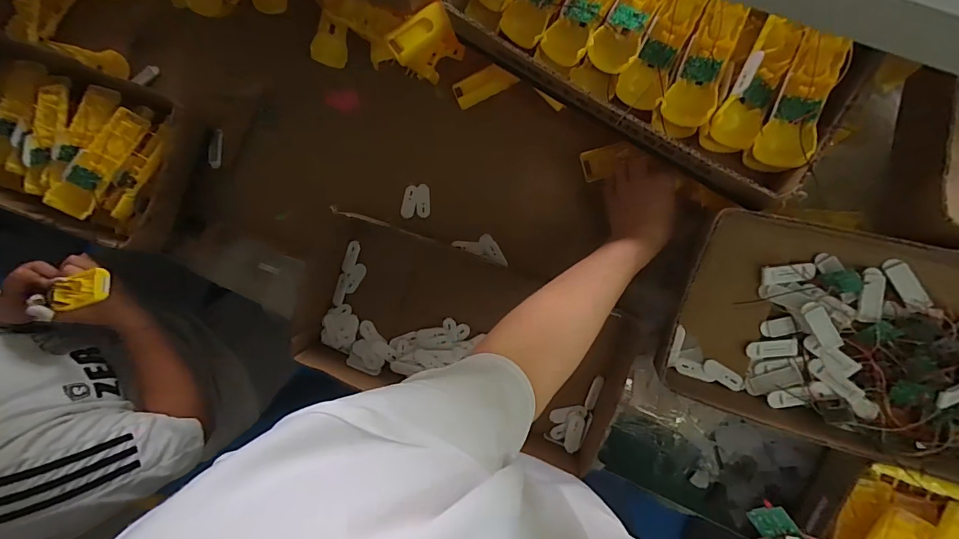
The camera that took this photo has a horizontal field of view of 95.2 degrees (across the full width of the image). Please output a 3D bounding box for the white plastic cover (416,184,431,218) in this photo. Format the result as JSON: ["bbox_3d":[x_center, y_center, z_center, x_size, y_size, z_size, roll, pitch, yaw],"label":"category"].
[{"bbox_3d":[-0.083,-0.102,0.647,0.019,0.007,0.050,-2,85,6],"label":"white plastic cover"}]

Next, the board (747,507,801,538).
[{"bbox_3d":[0.207,0.179,0.309,0.026,0.004,0.020,-36,76,33],"label":"board"}]

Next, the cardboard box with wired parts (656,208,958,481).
[{"bbox_3d":[0.435,0.082,0.467,0.409,0.150,0.221,17,87,7],"label":"cardboard box with wired parts"}]

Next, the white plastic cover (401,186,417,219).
[{"bbox_3d":[-0.104,-0.100,0.648,0.021,0.009,0.050,9,86,7],"label":"white plastic cover"}]

